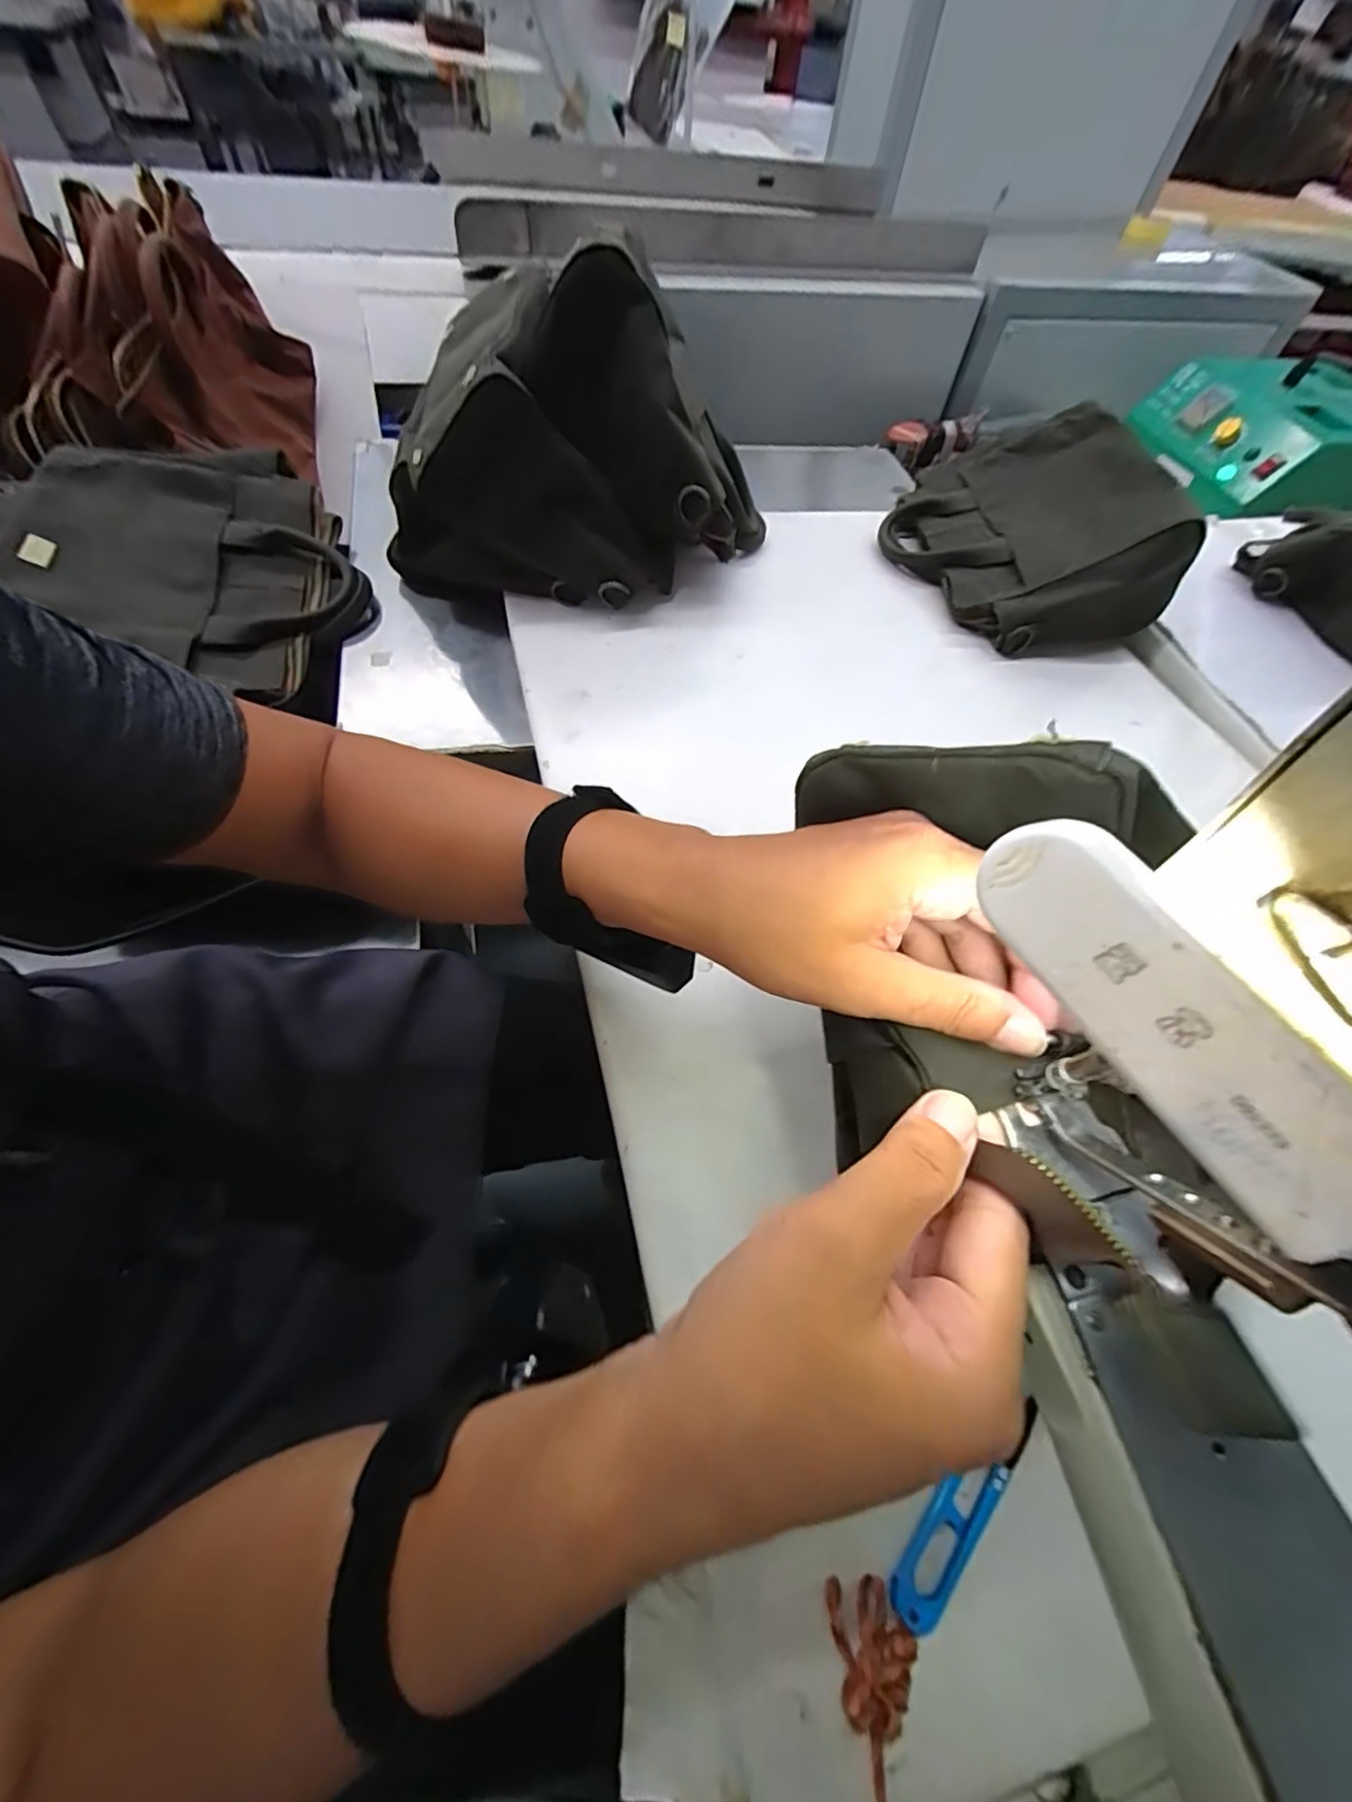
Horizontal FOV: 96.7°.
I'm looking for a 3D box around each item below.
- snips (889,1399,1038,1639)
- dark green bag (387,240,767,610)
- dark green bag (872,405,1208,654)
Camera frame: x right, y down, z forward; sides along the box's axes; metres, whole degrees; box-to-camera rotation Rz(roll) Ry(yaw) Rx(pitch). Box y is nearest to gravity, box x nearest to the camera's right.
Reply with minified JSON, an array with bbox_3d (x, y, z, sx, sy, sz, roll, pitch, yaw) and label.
[{"bbox_3d":[0.121,0.252,0.253,0.023,0.015,0.096,41,64,19],"label":"snips"},{"bbox_3d":[-0.083,-0.357,0.485,0.302,0.199,0.154,7,58,-1],"label":"dark green bag"},{"bbox_3d":[0.350,-0.368,0.590,0.273,0.094,0.278,33,61,15],"label":"dark green bag"}]

